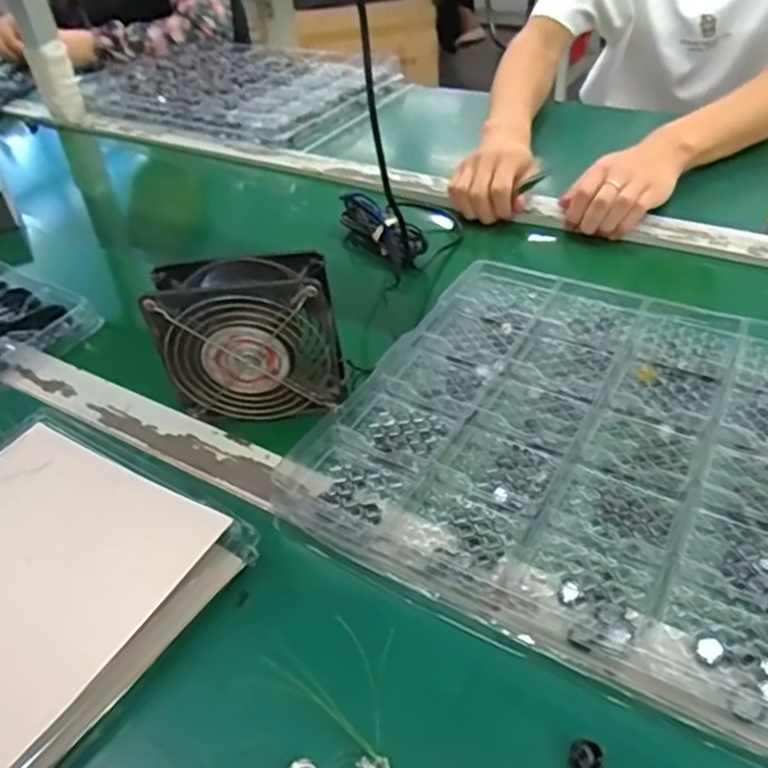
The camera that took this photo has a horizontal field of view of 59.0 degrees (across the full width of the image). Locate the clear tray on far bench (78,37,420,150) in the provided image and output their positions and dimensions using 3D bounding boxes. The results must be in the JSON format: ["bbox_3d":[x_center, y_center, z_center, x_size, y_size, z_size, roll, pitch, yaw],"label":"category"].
[{"bbox_3d":[-0.236,-0.486,1.100,0.521,0.033,0.332,23,48,31],"label":"clear tray on far bench"}]

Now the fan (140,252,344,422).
[{"bbox_3d":[-0.091,-0.029,0.469,0.117,0.108,0.047,-2,40,6],"label":"fan"}]

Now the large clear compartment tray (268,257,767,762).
[{"bbox_3d":[0.193,0.046,0.411,0.431,0.034,0.306,18,46,24],"label":"large clear compartment tray"}]

